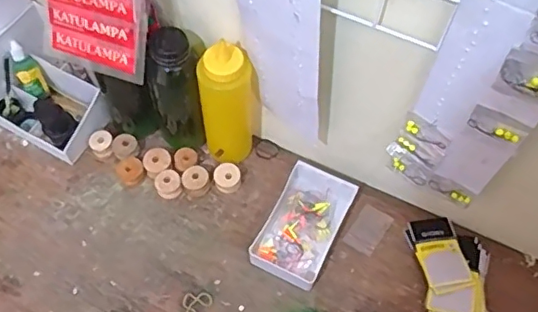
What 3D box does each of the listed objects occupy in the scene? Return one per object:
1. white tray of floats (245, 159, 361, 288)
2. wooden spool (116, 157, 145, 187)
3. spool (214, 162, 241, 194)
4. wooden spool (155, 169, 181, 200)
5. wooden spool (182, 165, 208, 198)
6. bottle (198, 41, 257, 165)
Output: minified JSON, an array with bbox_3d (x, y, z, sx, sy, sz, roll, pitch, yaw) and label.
[{"bbox_3d":[0.043,0.083,0.696,0.082,0.030,0.142,25,63,12],"label":"white tray of floats"},{"bbox_3d":[-0.178,0.020,0.727,0.034,0.017,0.035,1,61,-1],"label":"wooden spool"},{"bbox_3d":[-0.053,0.028,0.724,0.033,0.027,0.031,1,61,-1],"label":"spool"},{"bbox_3d":[-0.127,0.037,0.720,0.031,0.027,0.033,1,61,-1],"label":"wooden spool"},{"bbox_3d":[-0.093,0.033,0.722,0.031,0.028,0.031,1,61,-1],"label":"wooden spool"},{"bbox_3d":[-0.049,-0.057,0.679,0.069,0.192,0.056,-5,61,-4],"label":"bottle"}]

